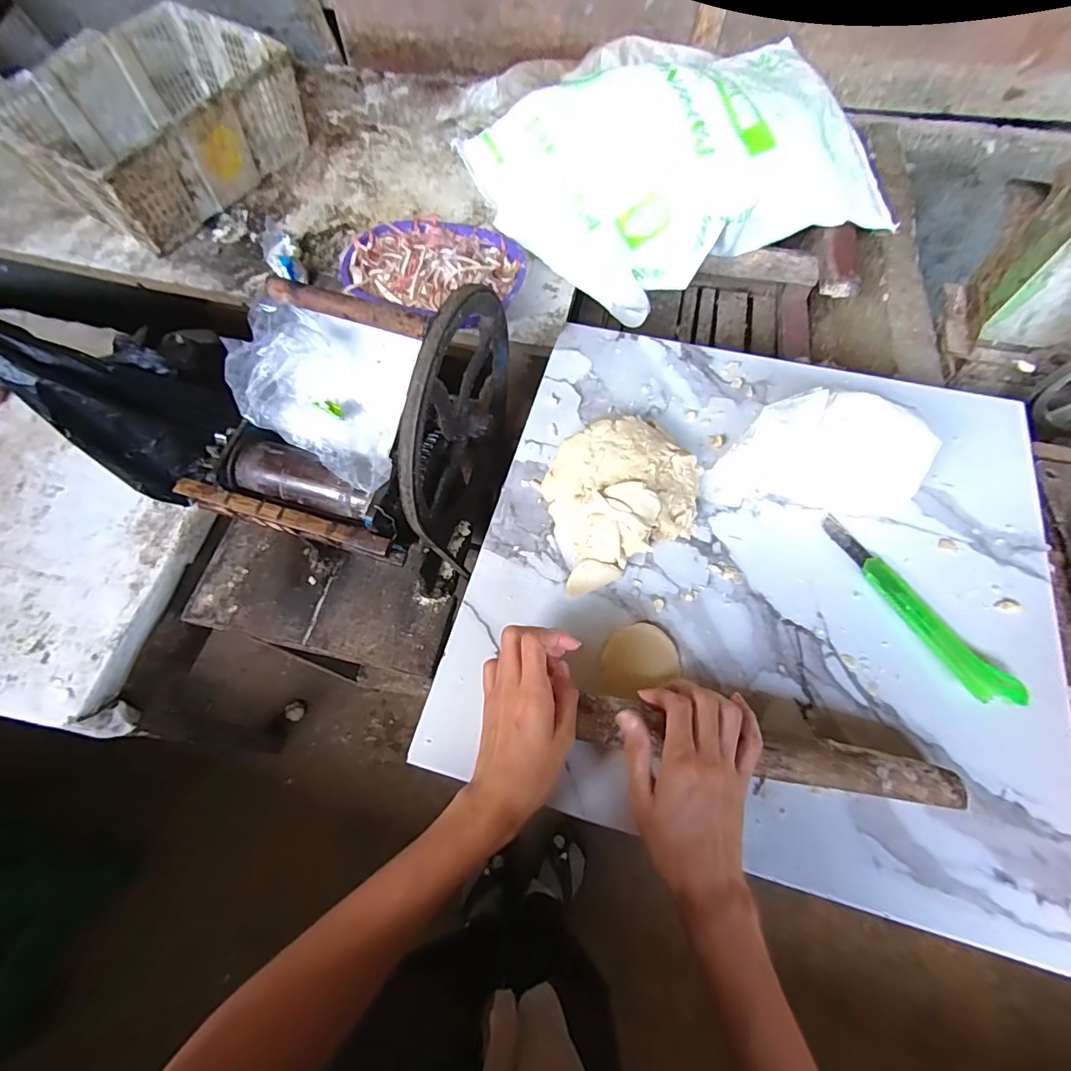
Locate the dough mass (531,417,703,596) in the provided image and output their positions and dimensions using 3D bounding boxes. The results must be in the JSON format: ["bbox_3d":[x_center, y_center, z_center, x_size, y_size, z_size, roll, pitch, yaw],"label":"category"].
[{"bbox_3d":[0.083,-0.039,0.467,0.159,0.060,0.132,-22,68,-10],"label":"dough mass"}]

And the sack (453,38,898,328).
[{"bbox_3d":[0.259,-0.633,0.874,0.660,0.207,0.403,-23,68,-10],"label":"sack"}]

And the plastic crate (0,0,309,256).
[{"bbox_3d":[-0.727,-0.805,0.986,0.343,0.147,0.475,31,69,12],"label":"plastic crate"}]

